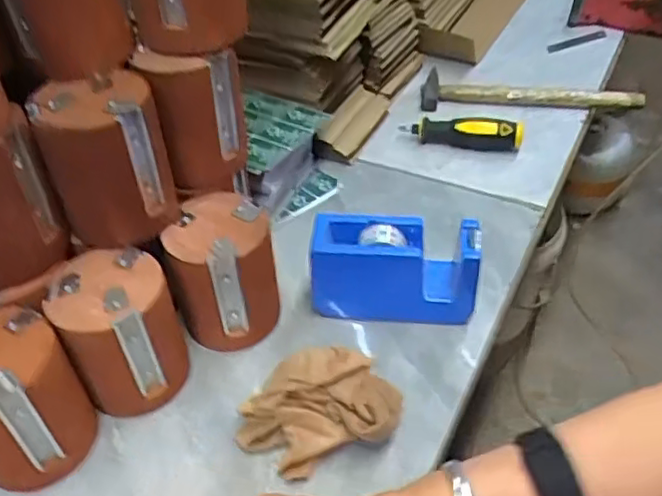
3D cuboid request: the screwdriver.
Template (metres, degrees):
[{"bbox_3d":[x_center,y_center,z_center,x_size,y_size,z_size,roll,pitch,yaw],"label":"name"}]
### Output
[{"bbox_3d":[0.138,-0.128,0.691,0.125,0.033,0.027,11,45,13],"label":"screwdriver"}]

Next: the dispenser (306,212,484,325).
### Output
[{"bbox_3d":[0.050,0.016,0.522,0.127,0.080,0.042,3,44,5],"label":"dispenser"}]

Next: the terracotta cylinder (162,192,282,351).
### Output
[{"bbox_3d":[-0.081,0.019,0.506,0.079,0.100,0.074,-1,43,1],"label":"terracotta cylinder"}]

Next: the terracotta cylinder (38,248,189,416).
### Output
[{"bbox_3d":[-0.149,0.061,0.470,0.078,0.102,0.077,-1,43,1],"label":"terracotta cylinder"}]

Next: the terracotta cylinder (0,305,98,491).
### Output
[{"bbox_3d":[-0.207,0.102,0.429,0.076,0.103,0.076,-1,43,1],"label":"terracotta cylinder"}]

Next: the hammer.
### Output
[{"bbox_3d":[0.234,-0.182,0.761,0.250,0.023,0.059,2,44,4],"label":"hammer"}]

